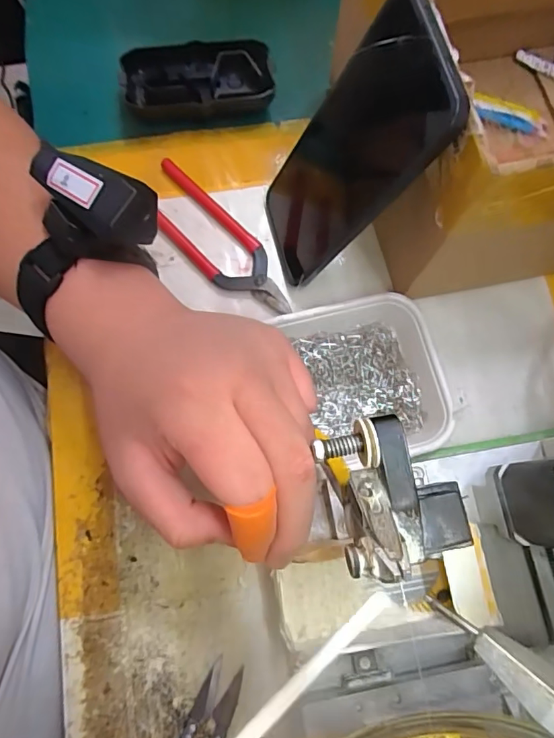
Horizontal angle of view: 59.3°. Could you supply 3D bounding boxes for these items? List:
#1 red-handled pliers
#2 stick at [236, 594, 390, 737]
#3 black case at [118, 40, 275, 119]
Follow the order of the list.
[{"bbox_3d":[-0.043,-0.090,0.345,0.142,0.007,0.044,44,79,9],"label":"red-handled pliers"},{"bbox_3d":[-0.002,0.100,0.141,0.098,0.004,0.005,-33,77,-25],"label":"stick"},{"bbox_3d":[-0.059,-0.215,0.367,0.108,0.031,0.054,-10,76,-4],"label":"black case"}]

